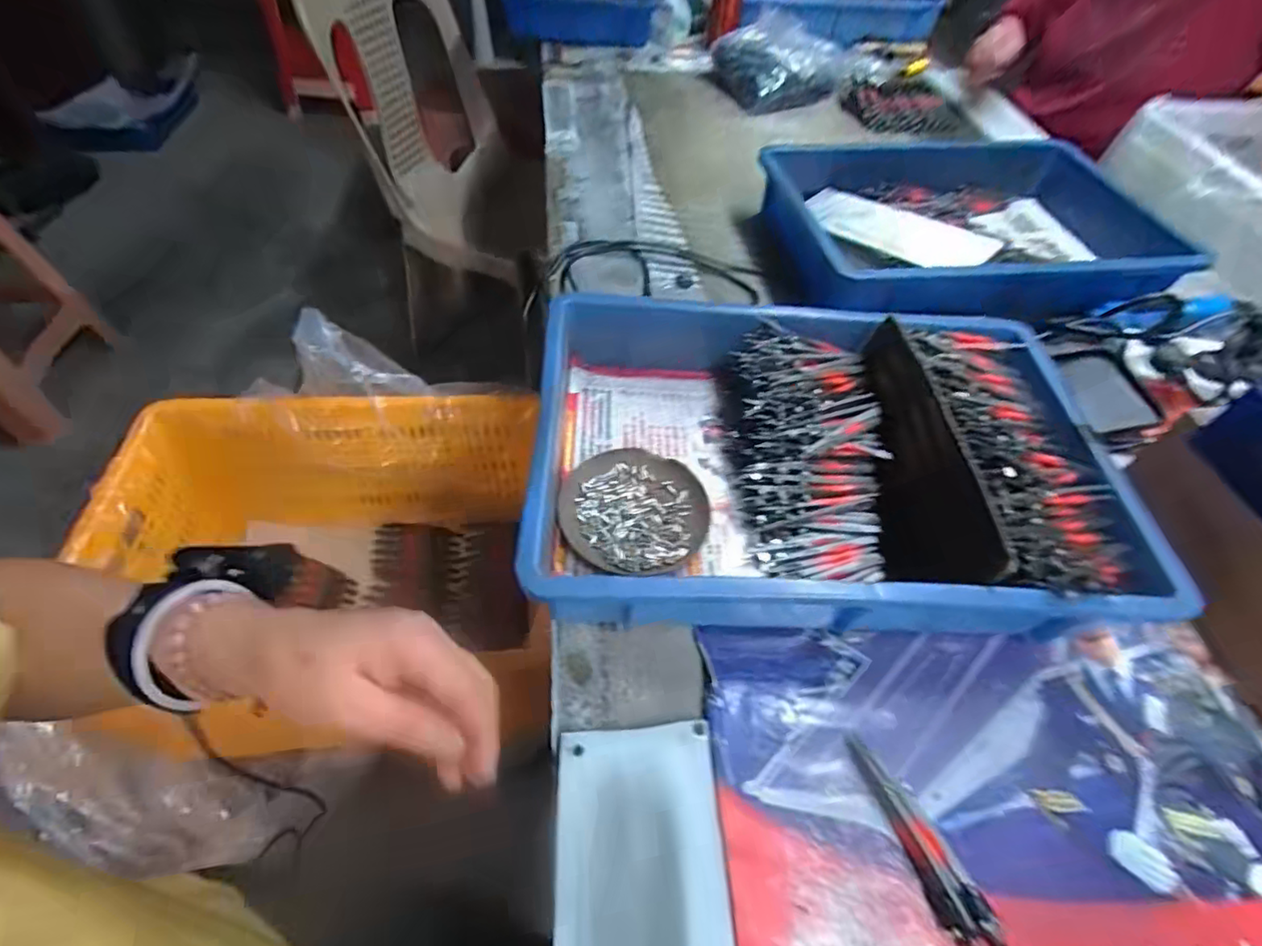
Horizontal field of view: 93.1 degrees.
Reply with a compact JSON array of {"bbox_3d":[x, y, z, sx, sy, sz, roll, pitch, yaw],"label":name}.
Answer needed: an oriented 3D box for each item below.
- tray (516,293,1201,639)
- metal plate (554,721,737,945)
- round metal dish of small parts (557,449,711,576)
[{"bbox_3d":[0.143,-0.012,0.471,0.416,0.089,0.279,2,52,-3],"label":"tray"},{"bbox_3d":[0.008,0.236,0.311,0.094,0.014,0.195,1,51,-7],"label":"metal plate"},{"bbox_3d":[0.002,0.030,0.467,0.111,0.015,0.110,2,52,-3],"label":"round metal dish of small parts"}]

